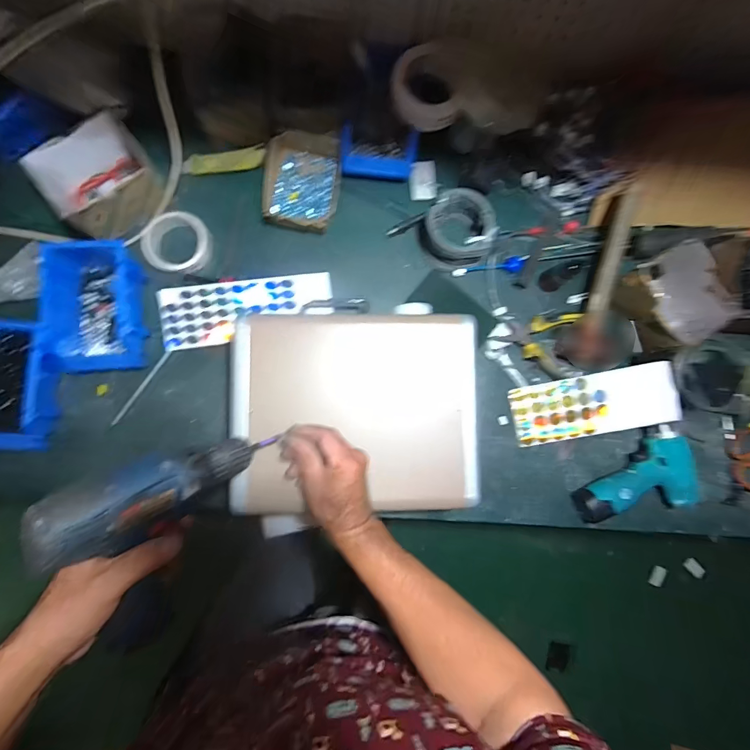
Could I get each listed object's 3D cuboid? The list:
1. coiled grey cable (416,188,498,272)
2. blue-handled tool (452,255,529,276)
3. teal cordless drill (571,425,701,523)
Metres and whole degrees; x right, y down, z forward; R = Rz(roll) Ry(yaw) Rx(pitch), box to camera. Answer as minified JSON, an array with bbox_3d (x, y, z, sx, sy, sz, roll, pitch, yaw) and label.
[{"bbox_3d":[0.129,-0.228,0.647,0.102,0.079,0.107,0,85,-4],"label":"coiled grey cable"},{"bbox_3d":[0.199,-0.179,0.677,0.133,0.021,0.031,-15,86,-5],"label":"blue-handled tool"},{"bbox_3d":[0.440,0.189,0.658,0.201,0.048,0.136,-43,89,-6],"label":"teal cordless drill"}]

